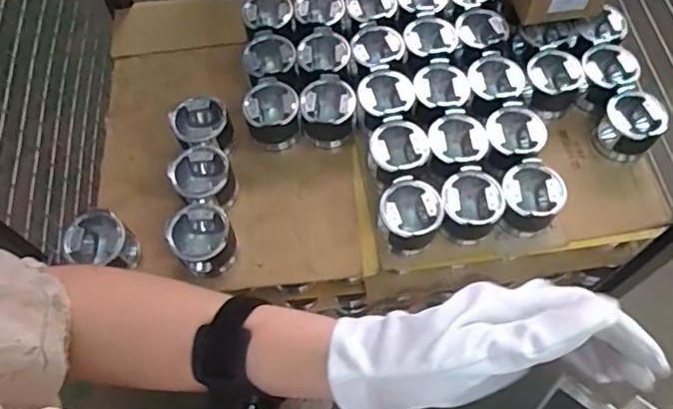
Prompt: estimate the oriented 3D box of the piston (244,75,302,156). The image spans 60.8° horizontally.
[{"bbox_3d":[-0.112,-0.157,1.041,0.094,0.101,0.116,-6,63,-1],"label":"piston"}]

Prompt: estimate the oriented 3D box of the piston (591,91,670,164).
[{"bbox_3d":[0.511,-0.131,1.009,0.087,0.097,0.093,-1,63,1],"label":"piston"}]

